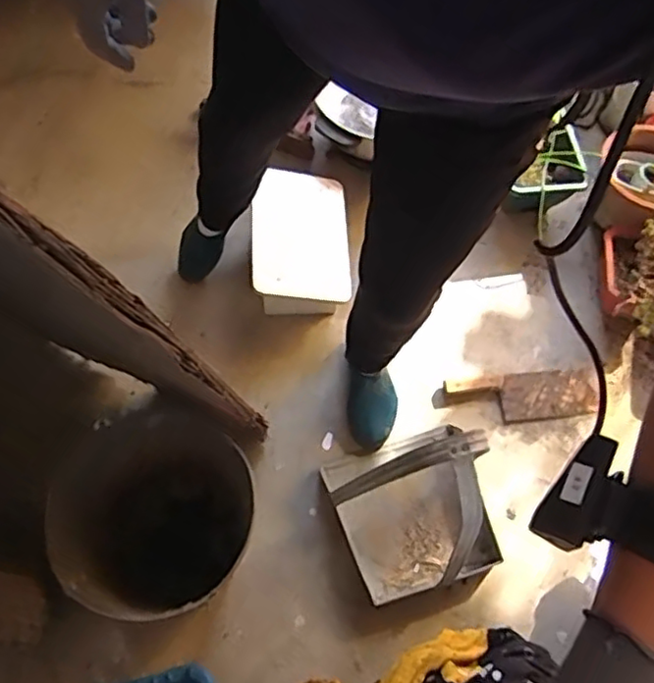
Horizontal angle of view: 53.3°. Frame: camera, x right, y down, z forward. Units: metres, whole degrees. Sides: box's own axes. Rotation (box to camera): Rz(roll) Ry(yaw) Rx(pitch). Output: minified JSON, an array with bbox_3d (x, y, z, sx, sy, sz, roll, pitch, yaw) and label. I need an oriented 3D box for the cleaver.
[{"bbox_3d":[0.376,0.105,1.273,0.322,0.022,0.094,-6,64,-5],"label":"cleaver"}]

